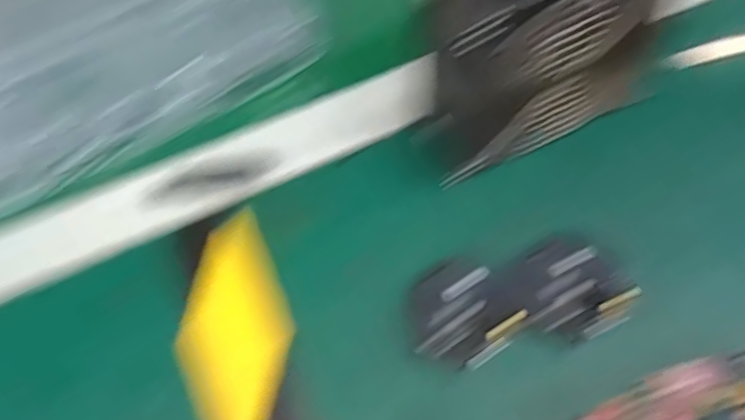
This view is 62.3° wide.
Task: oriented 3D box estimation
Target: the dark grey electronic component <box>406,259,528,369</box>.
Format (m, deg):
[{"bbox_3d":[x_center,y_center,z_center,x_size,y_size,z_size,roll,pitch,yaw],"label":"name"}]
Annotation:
[{"bbox_3d":[0.044,0.050,0.306,0.051,0.014,0.052,-2,62,3],"label":"dark grey electronic component"}]

